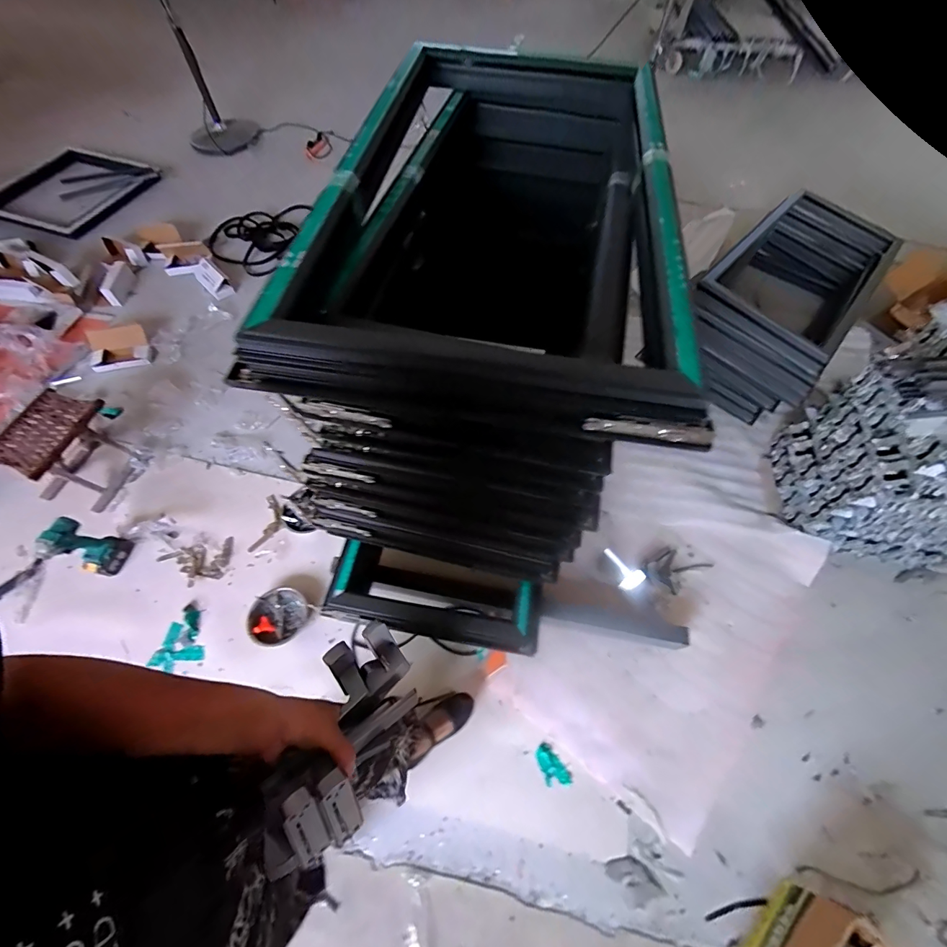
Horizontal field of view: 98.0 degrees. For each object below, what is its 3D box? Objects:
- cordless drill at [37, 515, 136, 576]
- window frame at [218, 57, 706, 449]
[{"bbox_3d":[-1.205,0.232,1.287,0.087,0.250,0.130,17,62,7],"label":"cordless drill"},{"bbox_3d":[0.050,-0.448,0.675,0.554,0.106,0.864,9,61,2],"label":"window frame"}]

